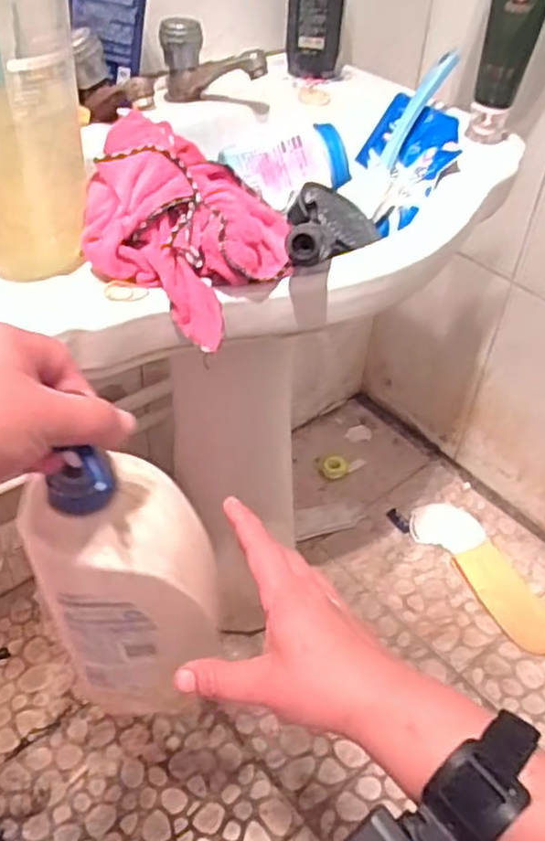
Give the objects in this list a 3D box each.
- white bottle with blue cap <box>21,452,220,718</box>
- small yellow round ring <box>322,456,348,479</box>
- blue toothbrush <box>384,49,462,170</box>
[{"bbox_3d":[-0.083,0.109,0.439,0.098,0.239,0.061,-13,43,-12],"label":"white bottle with blue cap"},{"bbox_3d":[0.112,0.086,1.304,0.046,0.019,0.046,2,43,-2],"label":"small yellow round ring"},{"bbox_3d":[0.145,-0.311,0.719,0.019,0.015,0.131,31,90,27],"label":"blue toothbrush"}]

